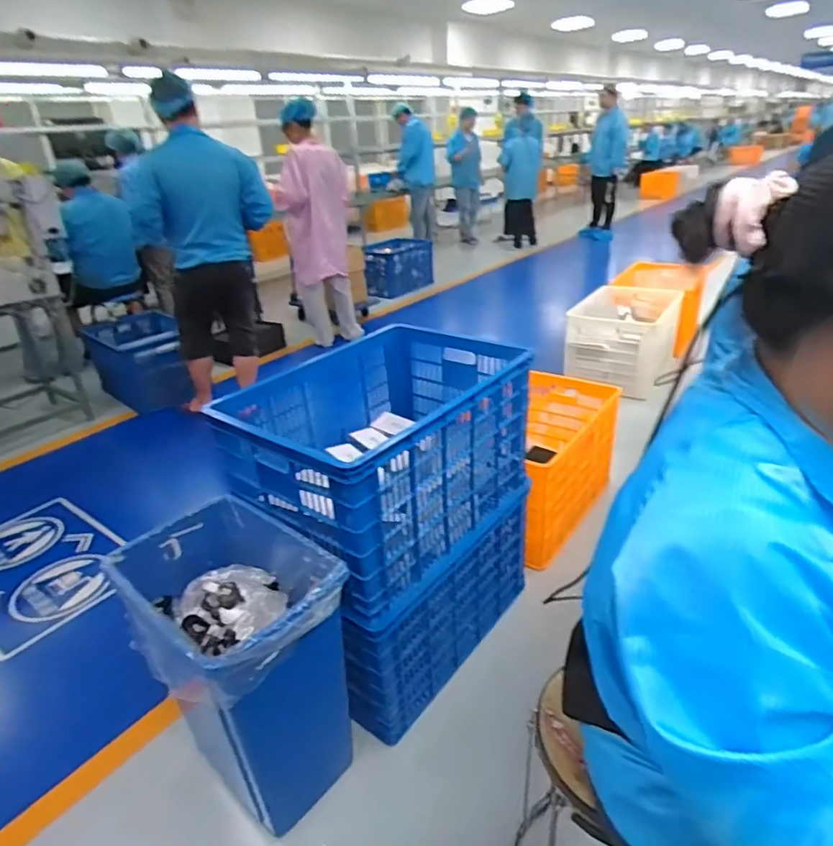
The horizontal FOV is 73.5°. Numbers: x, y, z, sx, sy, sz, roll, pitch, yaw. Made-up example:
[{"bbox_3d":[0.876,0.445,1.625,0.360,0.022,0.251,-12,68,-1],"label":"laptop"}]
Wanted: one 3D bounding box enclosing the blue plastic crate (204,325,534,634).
[{"bbox_3d":[-0.048,0.061,1.441,0.495,0.400,0.774,20,37,40],"label":"blue plastic crate"}]

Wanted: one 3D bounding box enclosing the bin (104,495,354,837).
[{"bbox_3d":[-0.352,0.506,1.212,0.341,0.552,0.460,-26,34,-35],"label":"bin"}]

